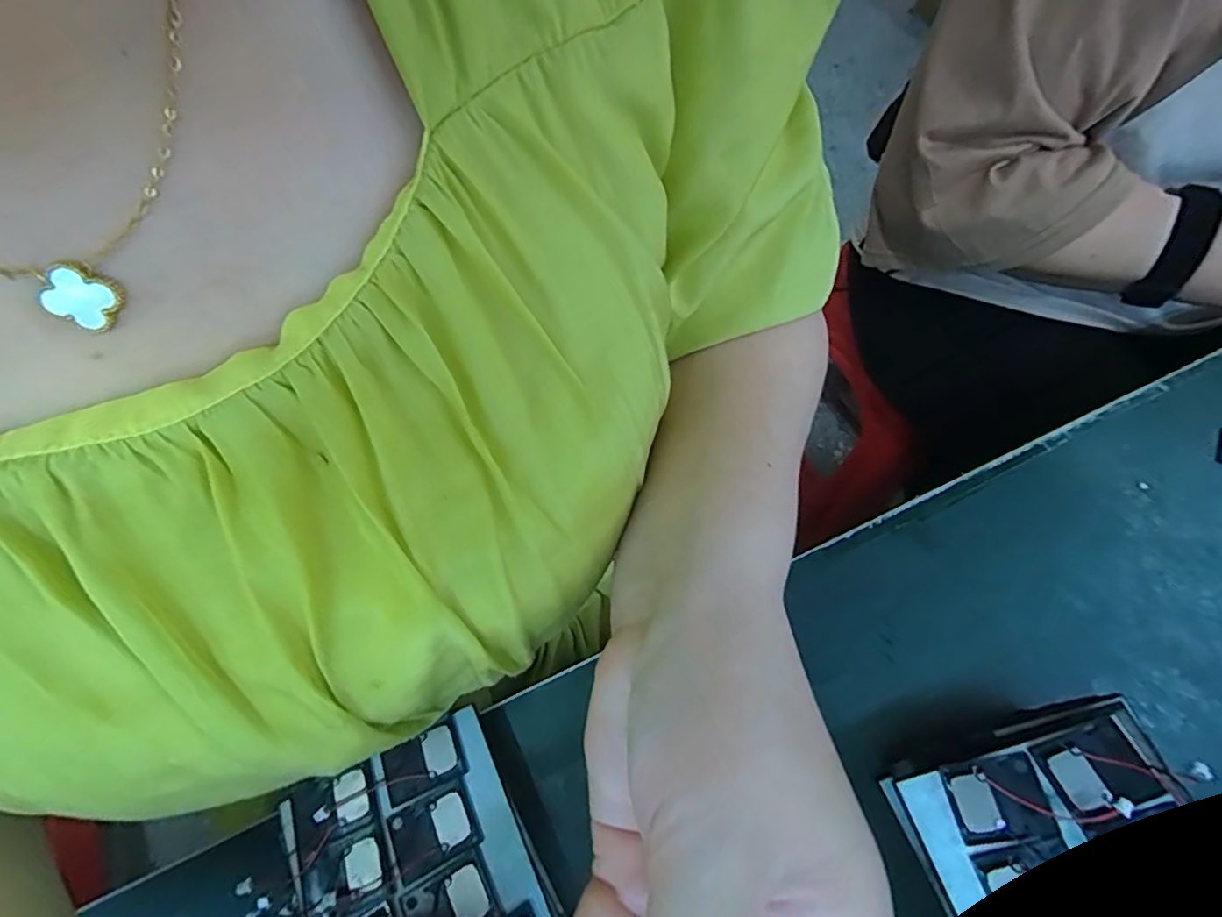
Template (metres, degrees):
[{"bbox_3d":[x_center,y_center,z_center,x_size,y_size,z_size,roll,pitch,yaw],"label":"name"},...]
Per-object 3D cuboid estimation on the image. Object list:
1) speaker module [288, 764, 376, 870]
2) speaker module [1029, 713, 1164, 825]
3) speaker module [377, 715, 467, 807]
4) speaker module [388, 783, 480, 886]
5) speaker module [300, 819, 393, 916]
[{"bbox_3d":[-0.109,0.136,0.217,0.031,0.006,0.024,-26,65,-9],"label":"speaker module"},{"bbox_3d":[0.166,0.106,0.192,0.030,0.006,0.025,-25,50,0],"label":"speaker module"},{"bbox_3d":[-0.077,0.123,0.229,0.031,0.005,0.022,-24,65,-9],"label":"speaker module"},{"bbox_3d":[-0.069,0.144,0.218,0.029,0.005,0.024,-25,65,-8],"label":"speaker module"},{"bbox_3d":[-0.100,0.155,0.209,0.031,0.005,0.024,-30,66,-11],"label":"speaker module"}]

